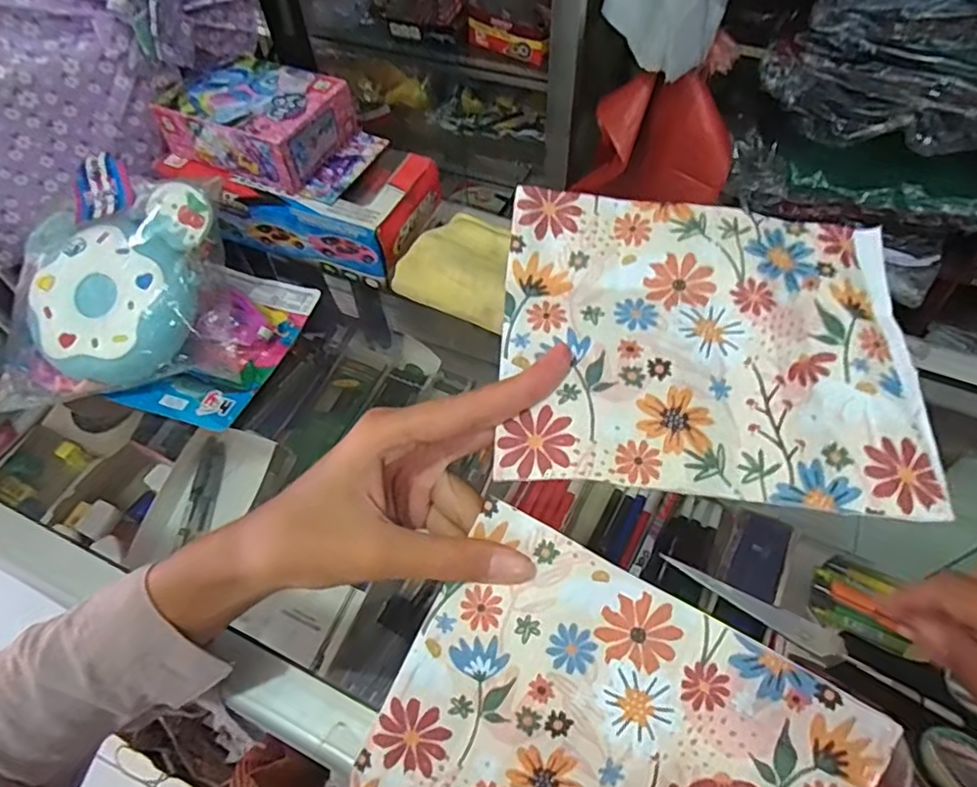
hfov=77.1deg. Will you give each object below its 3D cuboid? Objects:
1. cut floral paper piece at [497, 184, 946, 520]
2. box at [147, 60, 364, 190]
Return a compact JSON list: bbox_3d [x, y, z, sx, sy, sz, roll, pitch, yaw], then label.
[{"bbox_3d":[0.087,-0.023,0.243,0.158,0.023,0.132,4,57,5],"label":"cut floral paper piece"},{"bbox_3d":[-0.173,-0.206,0.462,0.119,0.042,0.091,24,61,17],"label":"box"}]

